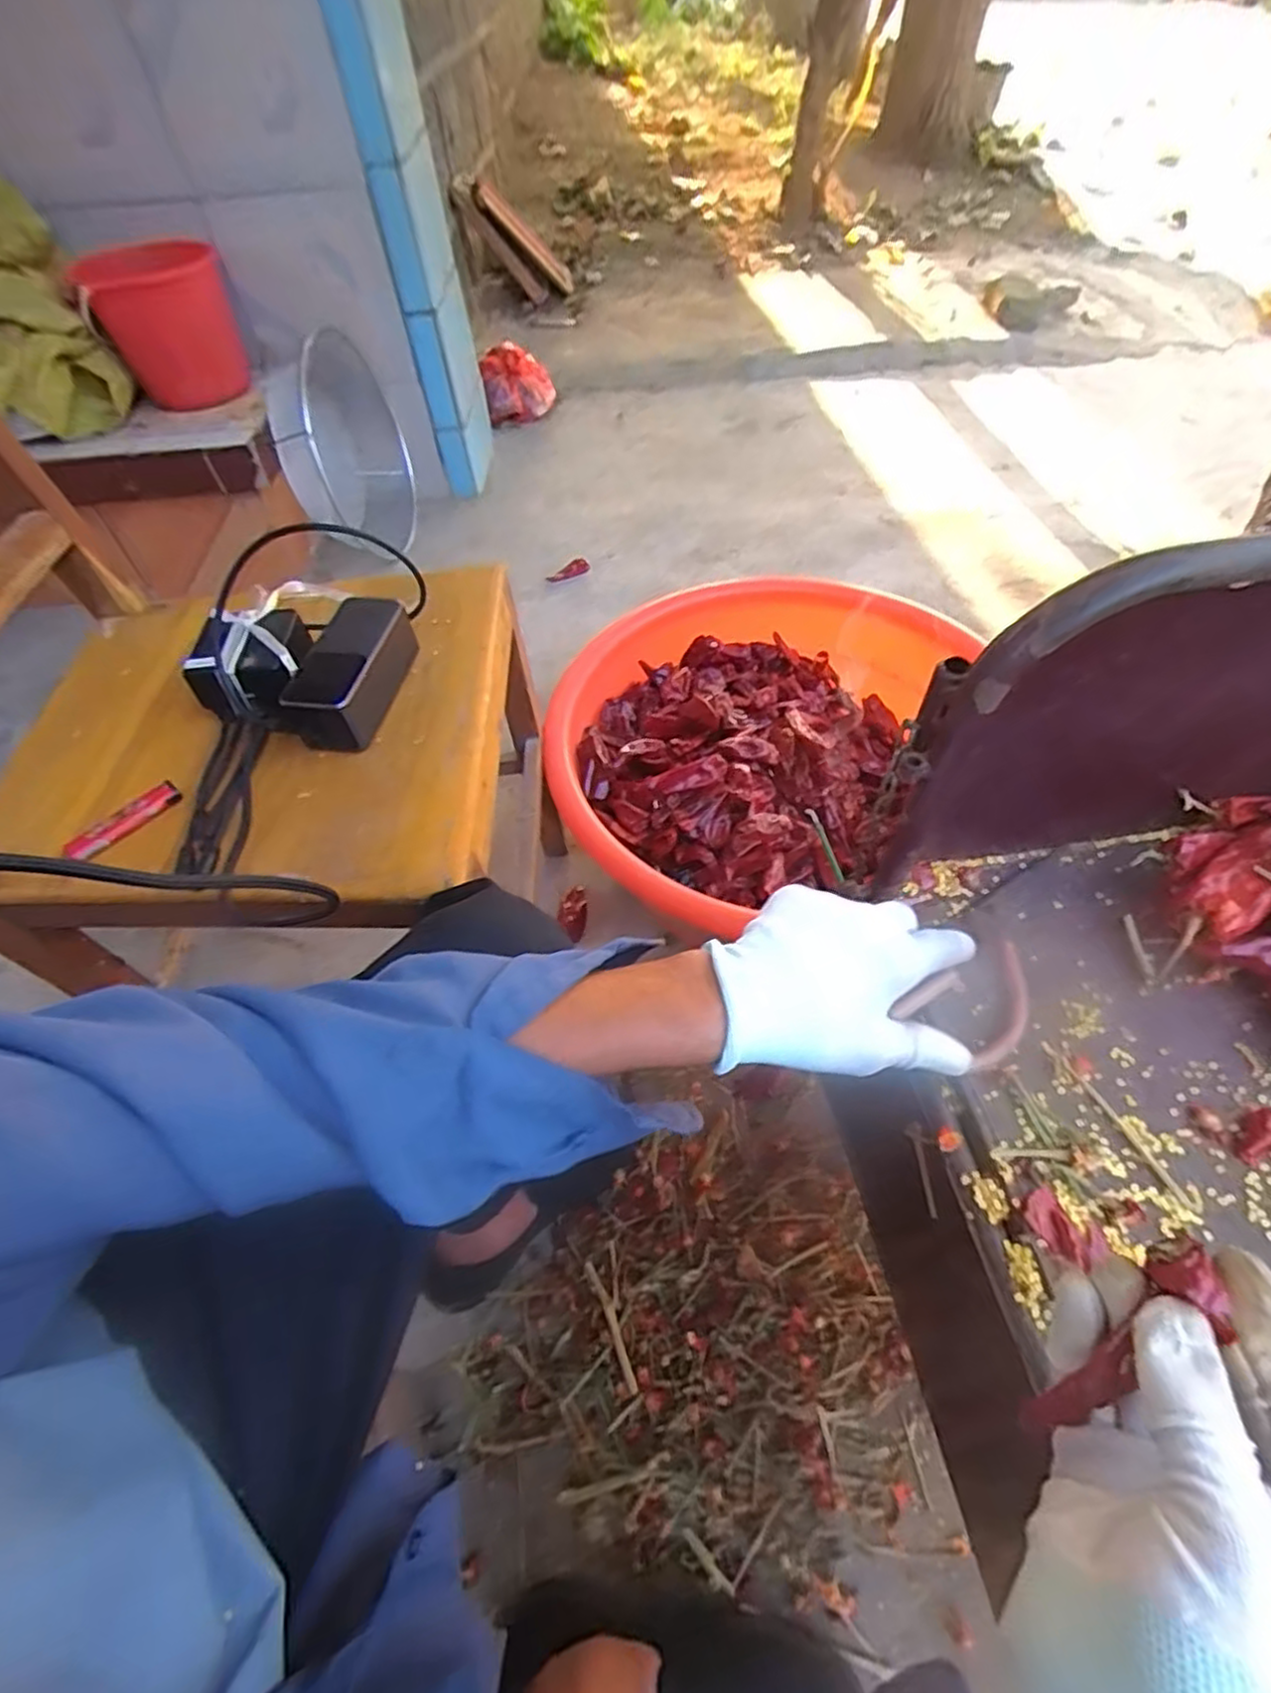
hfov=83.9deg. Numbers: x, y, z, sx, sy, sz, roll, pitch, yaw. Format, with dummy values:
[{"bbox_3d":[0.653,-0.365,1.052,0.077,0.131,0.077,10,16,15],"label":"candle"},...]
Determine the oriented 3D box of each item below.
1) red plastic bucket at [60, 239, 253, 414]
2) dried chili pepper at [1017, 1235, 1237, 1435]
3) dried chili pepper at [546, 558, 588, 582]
[{"bbox_3d":[-0.784,-0.869,1.197,0.230,0.235,0.204,-26,57,-14],"label":"red plastic bucket"},{"bbox_3d":[0.158,0.165,0.233,0.022,0.010,0.087,41,108,28],"label":"dried chili pepper"},{"bbox_3d":[-0.138,-0.560,1.442,0.089,0.017,0.031,-24,55,4],"label":"dried chili pepper"}]

